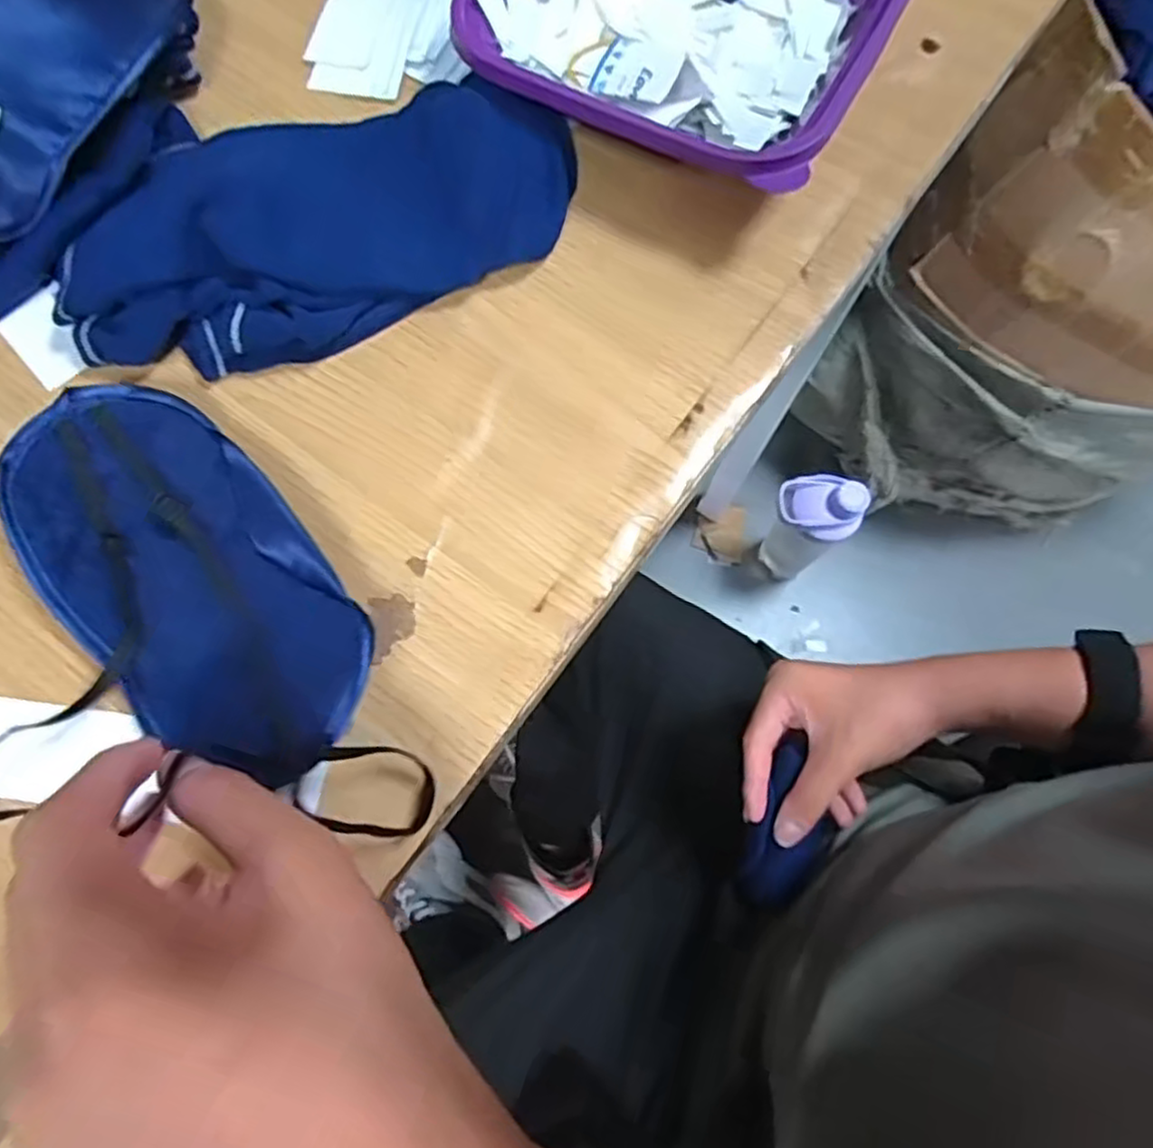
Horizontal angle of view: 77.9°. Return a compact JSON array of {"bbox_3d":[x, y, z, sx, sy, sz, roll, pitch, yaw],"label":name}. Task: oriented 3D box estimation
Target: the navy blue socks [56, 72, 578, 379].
[{"bbox_3d":[-0.111,-0.158,0.314,0.221,0.034,0.106,-26,76,-9],"label":"navy blue socks"}]

